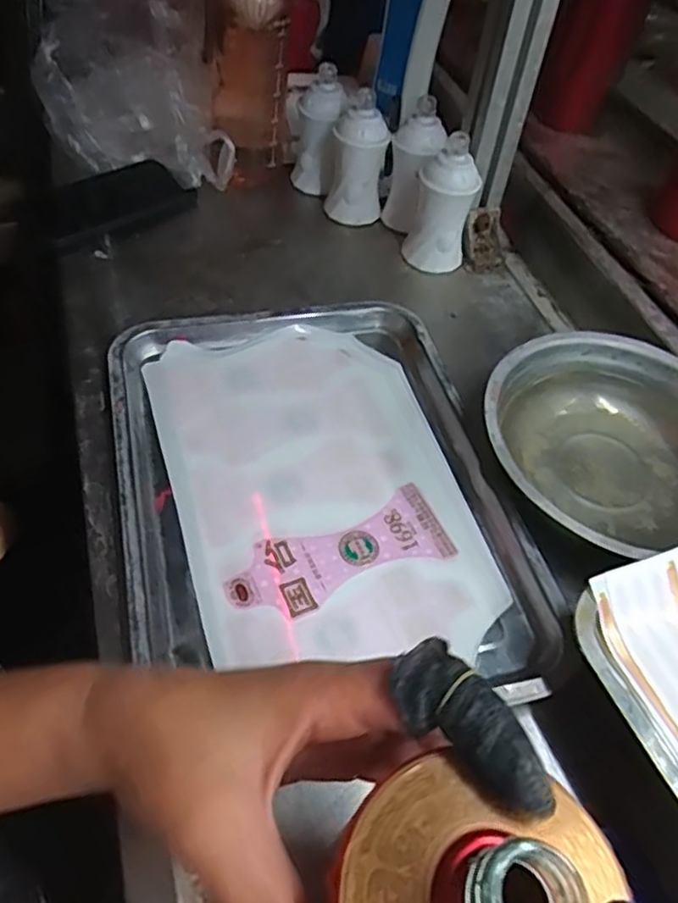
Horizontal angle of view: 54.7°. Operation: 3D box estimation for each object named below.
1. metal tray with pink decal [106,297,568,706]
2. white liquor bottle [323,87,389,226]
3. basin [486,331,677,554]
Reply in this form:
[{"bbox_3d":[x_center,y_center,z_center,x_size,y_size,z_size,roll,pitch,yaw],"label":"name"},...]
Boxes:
[{"bbox_3d":[-0.019,0.017,0.456,0.246,0.029,0.326,-10,54,-11],"label":"metal tray with pink decal"},{"bbox_3d":[0.018,-0.286,0.647,0.057,0.102,0.047,13,53,6],"label":"white liquor bottle"},{"bbox_3d":[0.203,-0.009,0.467,0.192,0.048,0.194,2,52,-2],"label":"basin"}]

